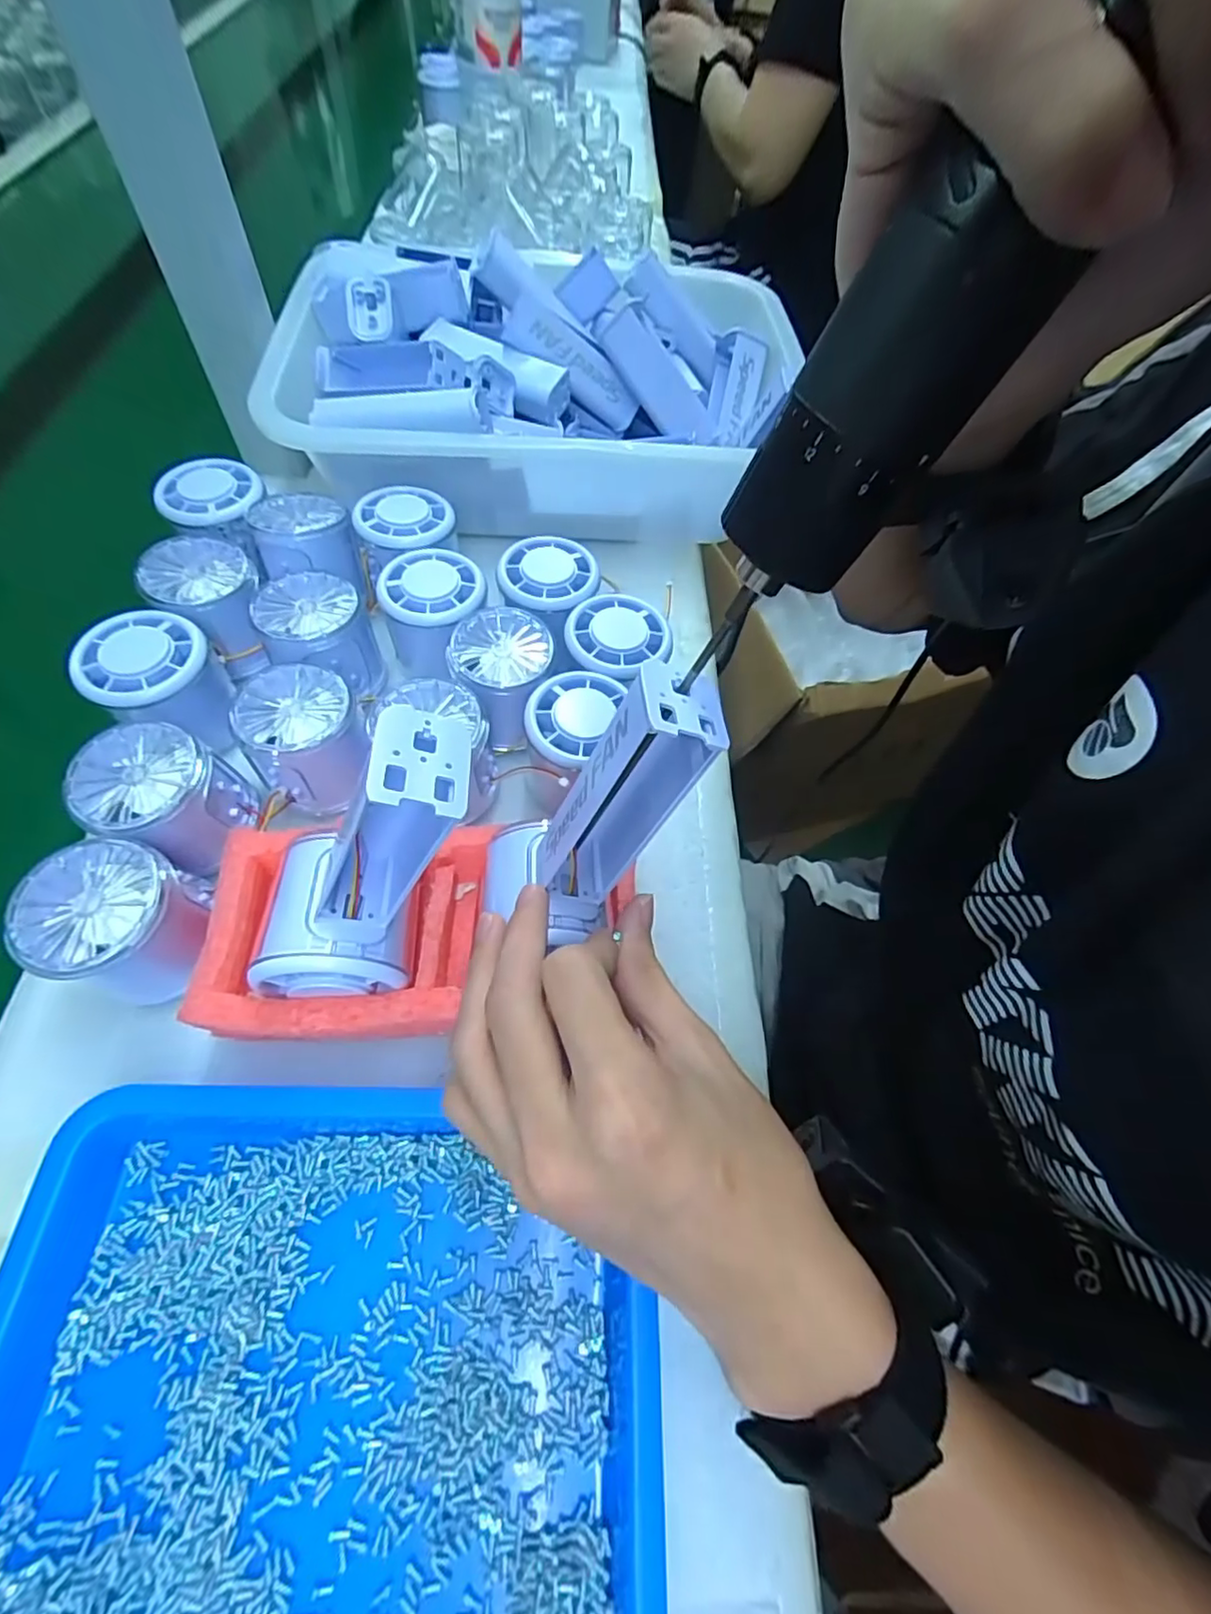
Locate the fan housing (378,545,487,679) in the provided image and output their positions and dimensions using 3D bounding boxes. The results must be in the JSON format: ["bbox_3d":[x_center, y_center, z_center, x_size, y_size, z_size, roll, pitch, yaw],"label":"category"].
[{"bbox_3d":[-0.096,-0.106,0.359,0.056,0.064,0.057,2,60,-4],"label":"fan housing"}]

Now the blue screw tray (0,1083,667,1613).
[{"bbox_3d":[-0.098,0.191,0.207,0.230,0.027,0.171,2,61,-2],"label":"blue screw tray"}]

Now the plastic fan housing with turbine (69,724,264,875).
[{"bbox_3d":[-0.202,-0.004,0.287,0.052,0.048,0.053,2,60,-4],"label":"plastic fan housing with turbine"}]

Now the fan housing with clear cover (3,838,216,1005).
[{"bbox_3d":[-0.198,0.049,0.260,0.050,0.053,0.055,2,60,-4],"label":"fan housing with clear cover"}]

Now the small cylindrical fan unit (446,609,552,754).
[{"bbox_3d":[-0.053,-0.069,0.339,0.049,0.051,0.061,-26,65,-19],"label":"small cylindrical fan unit"}]

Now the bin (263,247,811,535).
[{"bbox_3d":[-0.043,-0.304,0.449,0.334,0.099,0.250,2,60,-4],"label":"bin"}]

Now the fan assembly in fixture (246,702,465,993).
[{"bbox_3d":[-0.082,0.021,0.211,0.054,0.135,0.056,9,57,-28],"label":"fan assembly in fixture"}]

